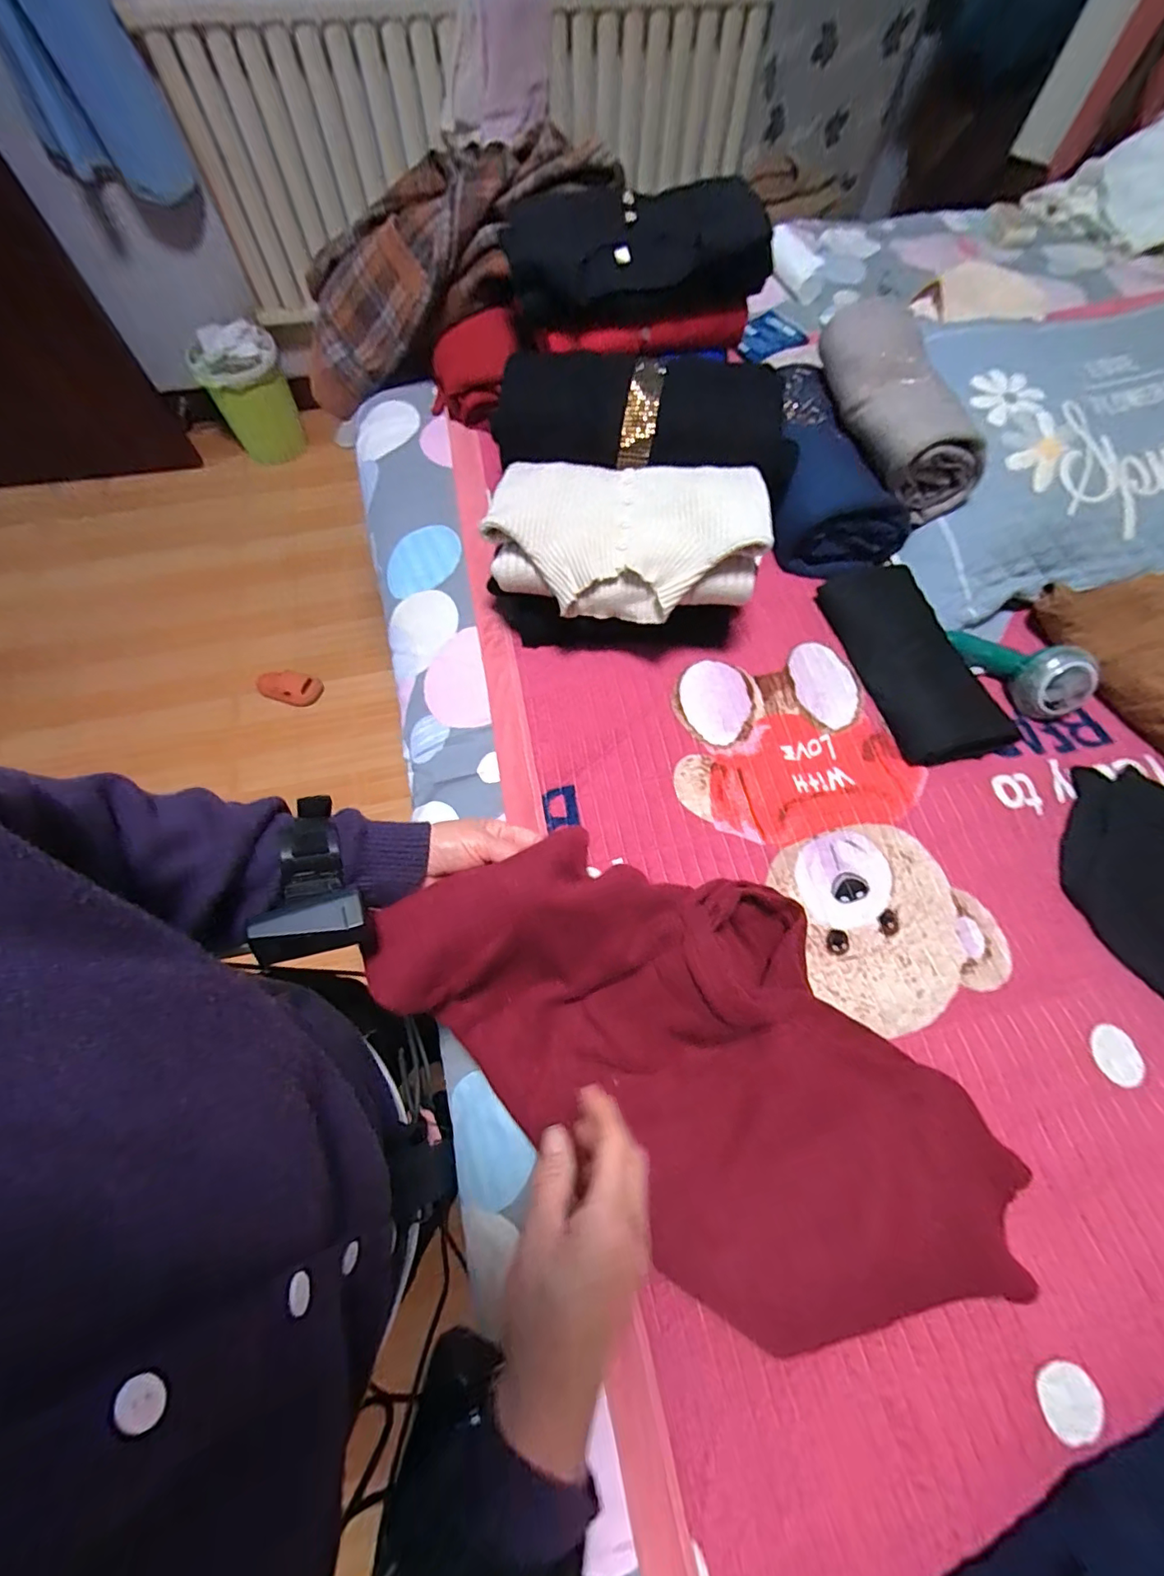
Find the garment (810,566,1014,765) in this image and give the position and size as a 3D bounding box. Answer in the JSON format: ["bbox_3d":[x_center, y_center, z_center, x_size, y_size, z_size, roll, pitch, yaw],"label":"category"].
[{"bbox_3d":[0.334,-0.138,0.543,0.089,0.056,0.231,-18,69,-9],"label":"garment"}]

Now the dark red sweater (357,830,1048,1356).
[{"bbox_3d":[0.084,0.192,0.384,0.452,0.081,0.242,33,72,6],"label":"dark red sweater"}]

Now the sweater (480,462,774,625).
[{"bbox_3d":[0.040,-0.247,0.518,0.253,0.069,0.156,7,67,1],"label":"sweater"}]

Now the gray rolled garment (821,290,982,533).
[{"bbox_3d":[0.349,-0.431,0.606,0.095,0.097,0.240,-13,68,-7],"label":"gray rolled garment"}]

